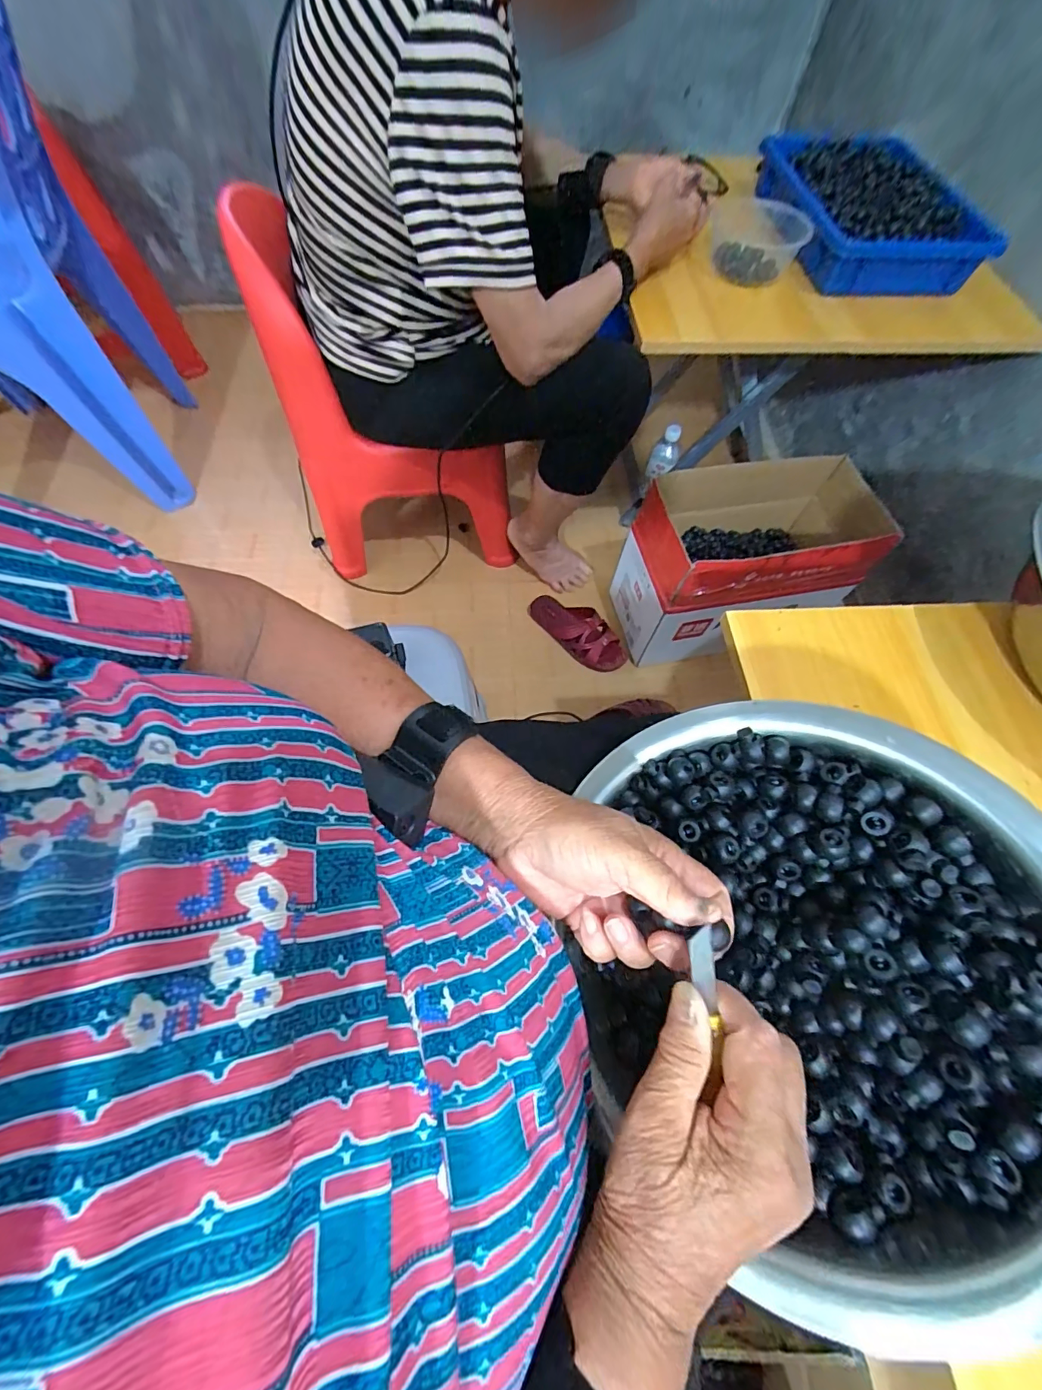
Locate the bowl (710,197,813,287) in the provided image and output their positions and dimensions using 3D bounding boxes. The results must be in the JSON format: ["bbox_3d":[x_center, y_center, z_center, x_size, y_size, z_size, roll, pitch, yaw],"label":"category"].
[{"bbox_3d":[0.373,-0.721,0.748,0.144,0.062,0.138,10,65,3],"label":"bowl"}]

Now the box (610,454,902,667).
[{"bbox_3d":[0.429,-0.258,0.922,0.425,0.273,0.235,-12,66,-7],"label":"box"}]

